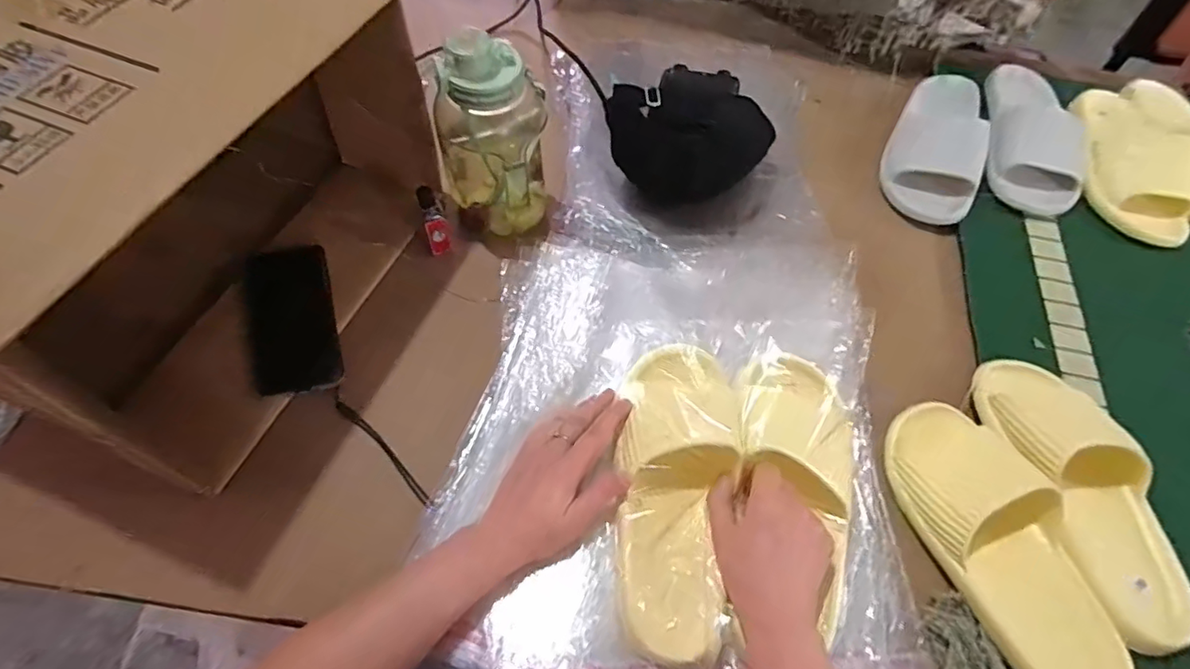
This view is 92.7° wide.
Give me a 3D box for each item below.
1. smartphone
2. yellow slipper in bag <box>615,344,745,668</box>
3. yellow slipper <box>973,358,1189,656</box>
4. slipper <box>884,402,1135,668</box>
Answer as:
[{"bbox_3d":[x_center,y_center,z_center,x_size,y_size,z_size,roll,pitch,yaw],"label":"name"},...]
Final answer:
[{"bbox_3d":[-0.290,-0.016,0.545,0.073,0.015,0.142,-7,79,-29],"label":"smartphone"},{"bbox_3d":[0.068,0.130,0.471,0.093,0.053,0.248,4,72,2],"label":"yellow slipper in bag"},{"bbox_3d":[0.432,0.131,0.503,0.090,0.063,0.250,-13,61,-8],"label":"yellow slipper"},{"bbox_3d":[0.341,0.171,0.477,0.099,0.069,0.246,-20,62,-12],"label":"slipper"}]

